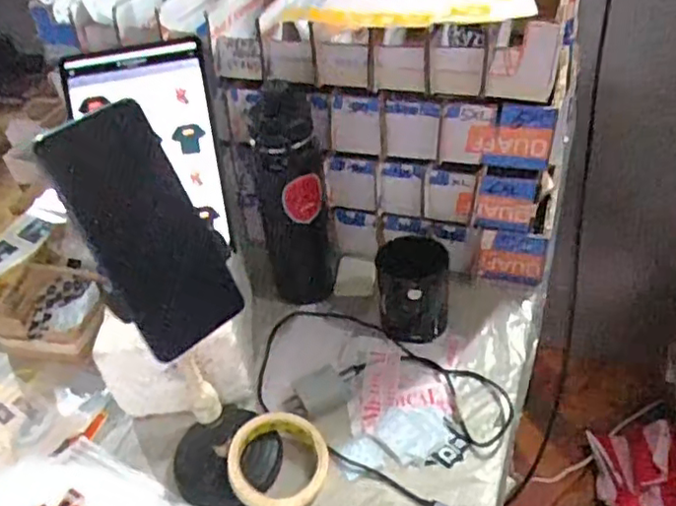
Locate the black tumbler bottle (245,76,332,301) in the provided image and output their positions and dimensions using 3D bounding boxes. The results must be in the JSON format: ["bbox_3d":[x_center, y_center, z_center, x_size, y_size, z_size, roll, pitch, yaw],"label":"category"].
[{"bbox_3d":[-0.053,-0.053,0.747,0.075,0.299,0.092,-7,39,0],"label":"black tumbler bottle"}]

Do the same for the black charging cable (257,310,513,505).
[{"bbox_3d":[0.030,0.147,0.688,0.289,0.030,0.160,21,47,30],"label":"black charging cable"}]

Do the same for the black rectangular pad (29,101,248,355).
[{"bbox_3d":[-0.126,-0.012,0.421,0.077,0.161,0.011,-35,23,-24],"label":"black rectangular pad"}]

